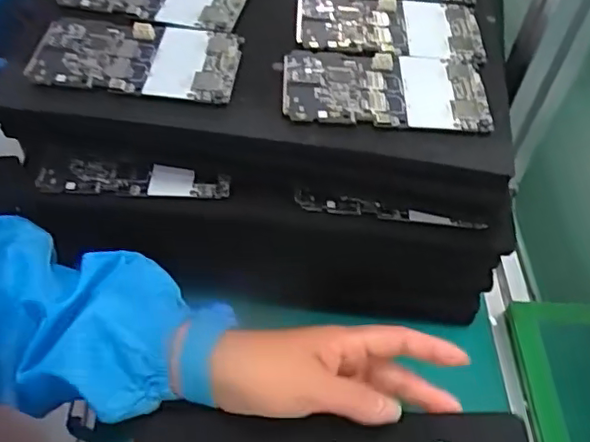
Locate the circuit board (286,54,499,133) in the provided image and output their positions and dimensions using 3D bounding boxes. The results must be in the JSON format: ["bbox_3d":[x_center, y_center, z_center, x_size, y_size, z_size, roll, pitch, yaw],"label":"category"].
[{"bbox_3d":[0.058,-0.085,0.394,0.130,0.011,0.061,3,50,-4],"label":"circuit board"}]

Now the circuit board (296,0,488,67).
[{"bbox_3d":[0.067,-0.139,0.434,0.130,0.011,0.072,2,50,-5],"label":"circuit board"}]

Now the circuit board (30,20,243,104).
[{"bbox_3d":[-0.100,-0.104,0.389,0.125,0.012,0.061,7,49,-1],"label":"circuit board"}]

